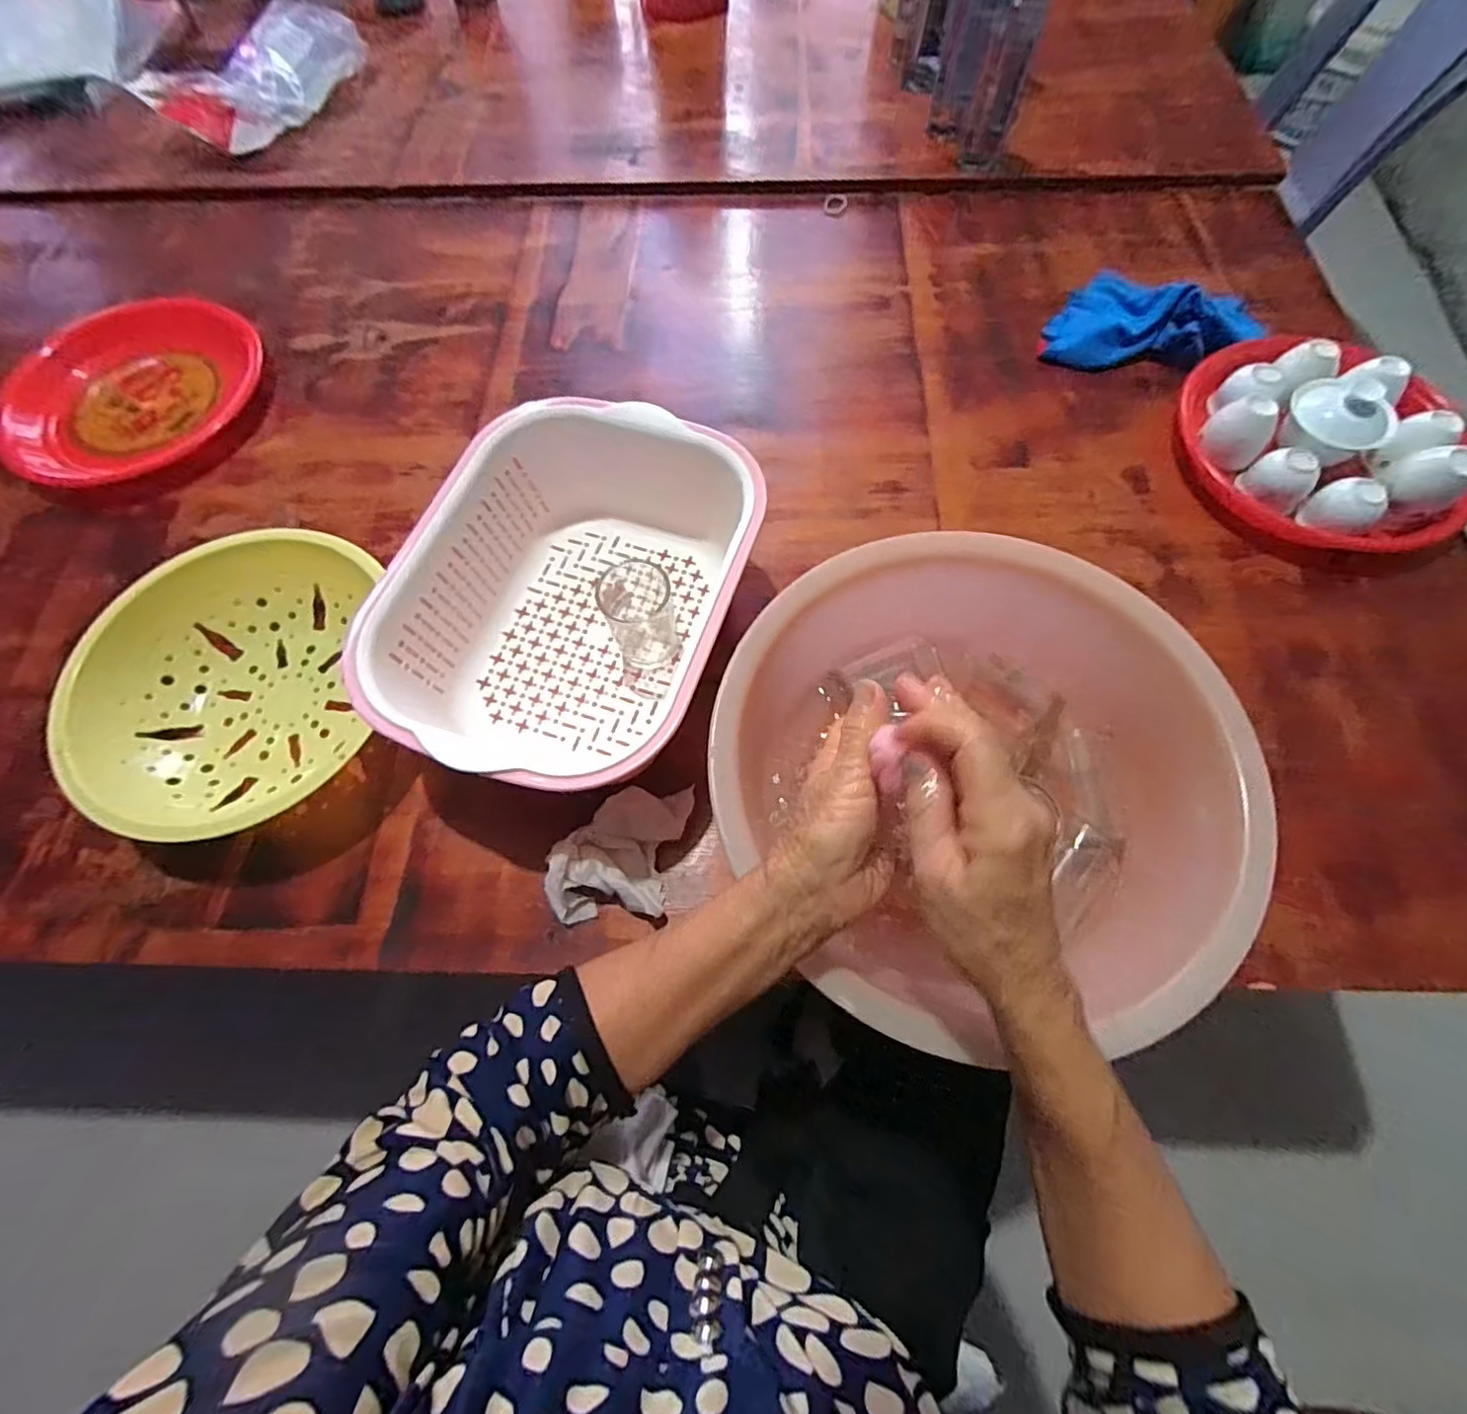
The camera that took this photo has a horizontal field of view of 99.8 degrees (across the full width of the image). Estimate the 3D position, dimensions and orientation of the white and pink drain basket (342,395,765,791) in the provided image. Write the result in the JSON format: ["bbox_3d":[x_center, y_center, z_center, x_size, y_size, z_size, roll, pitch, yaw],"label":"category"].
[{"bbox_3d":[-0.115,-0.080,0.485,0.234,0.118,0.305,18,70,8],"label":"white and pink drain basket"}]

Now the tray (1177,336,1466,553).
[{"bbox_3d":[0.536,-0.248,0.563,0.227,0.068,0.203,19,70,8],"label":"tray"}]

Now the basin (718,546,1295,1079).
[{"bbox_3d":[0.152,0.050,0.433,0.321,0.129,0.315,0,68,1],"label":"basin"}]

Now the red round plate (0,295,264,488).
[{"bbox_3d":[-0.633,-0.332,0.639,0.215,0.033,0.245,27,71,11],"label":"red round plate"}]

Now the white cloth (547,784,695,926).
[{"bbox_3d":[-0.084,0.105,0.452,0.086,0.033,0.112,15,69,7],"label":"white cloth"}]

